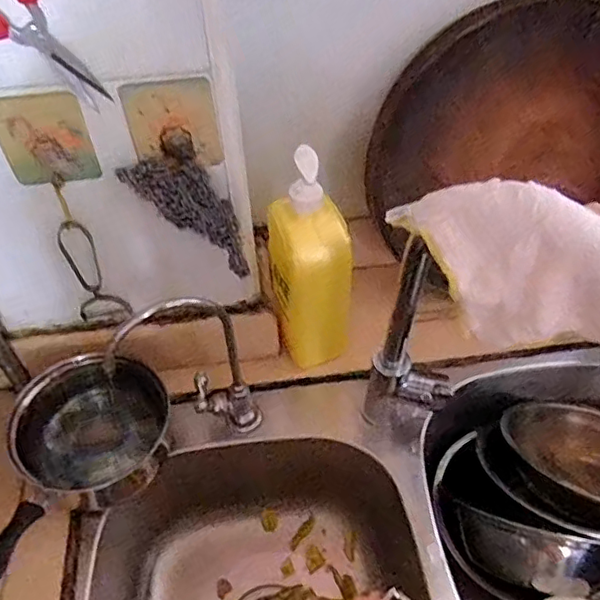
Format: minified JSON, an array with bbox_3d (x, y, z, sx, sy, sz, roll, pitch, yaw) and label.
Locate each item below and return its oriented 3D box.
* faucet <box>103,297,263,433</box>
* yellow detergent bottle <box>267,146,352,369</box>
[{"bbox_3d":[-0.129,0.073,0.600,0.154,0.224,0.037,-1,48,1],"label":"faucet"},{"bbox_3d":[0.009,-0.036,0.635,0.085,0.262,0.075,-11,48,-8],"label":"yellow detergent bottle"}]

